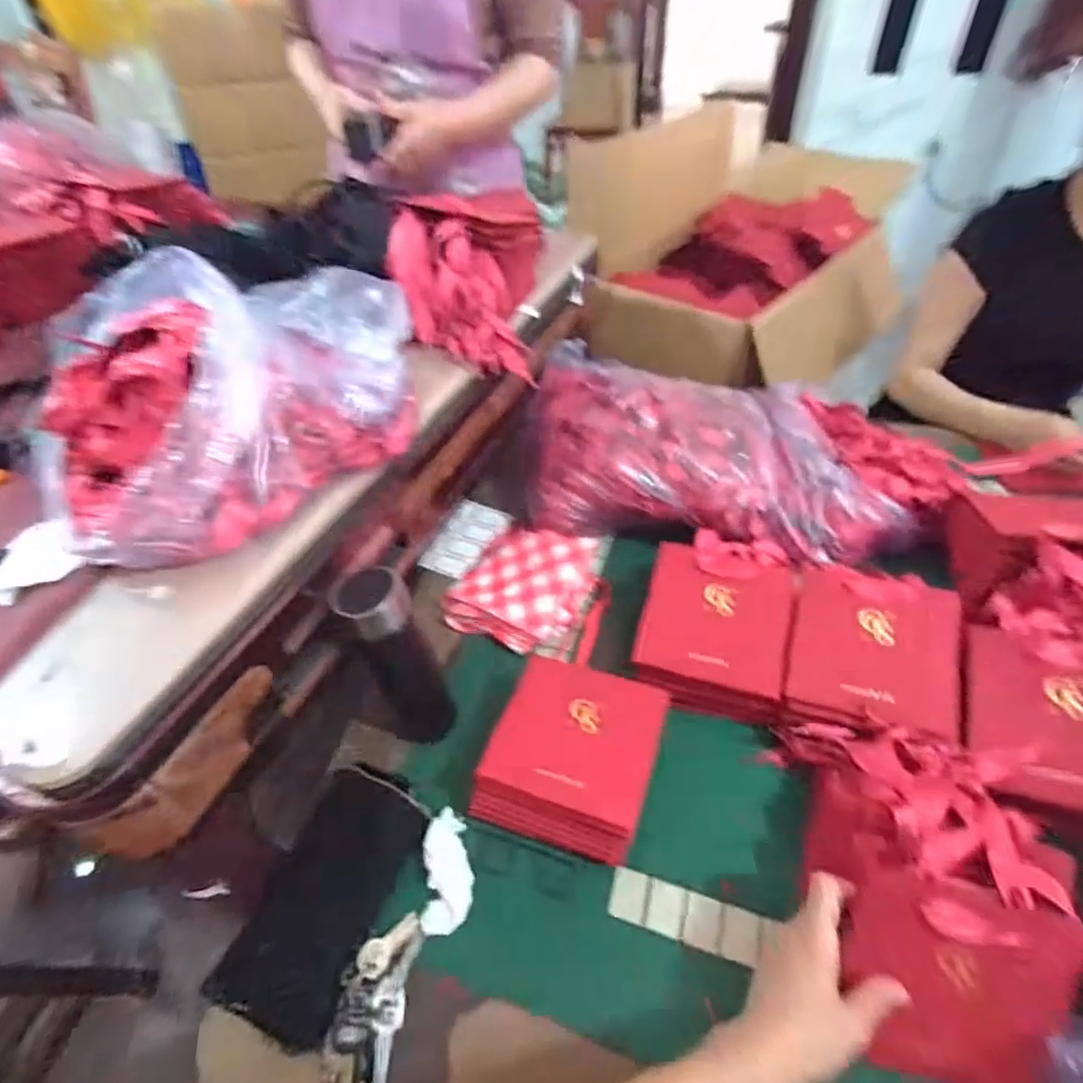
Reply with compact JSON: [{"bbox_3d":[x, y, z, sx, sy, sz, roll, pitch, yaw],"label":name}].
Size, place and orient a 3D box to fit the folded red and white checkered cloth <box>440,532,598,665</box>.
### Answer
[{"bbox_3d":[-0.024,0.052,0.740,0.159,0.066,0.151,19,49,21],"label":"folded red and white checkered cloth"}]

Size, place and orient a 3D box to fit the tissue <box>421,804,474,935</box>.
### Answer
[{"bbox_3d":[-0.083,0.292,0.537,0.044,0.025,0.095,-5,57,-2],"label":"tissue"}]

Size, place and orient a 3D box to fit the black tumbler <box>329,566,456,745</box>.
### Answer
[{"bbox_3d":[-0.142,0.116,0.594,0.081,0.210,0.077,-15,46,-12],"label":"black tumbler"}]

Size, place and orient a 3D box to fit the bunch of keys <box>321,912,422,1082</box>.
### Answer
[{"bbox_3d":[-0.134,0.367,0.466,0.053,0.030,0.132,2,45,5],"label":"bunch of keys"}]

